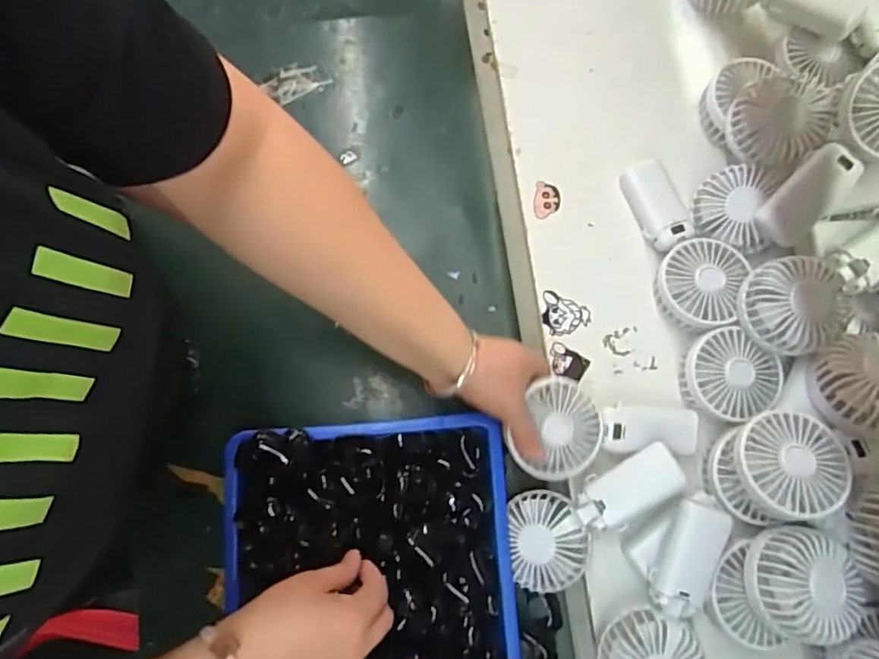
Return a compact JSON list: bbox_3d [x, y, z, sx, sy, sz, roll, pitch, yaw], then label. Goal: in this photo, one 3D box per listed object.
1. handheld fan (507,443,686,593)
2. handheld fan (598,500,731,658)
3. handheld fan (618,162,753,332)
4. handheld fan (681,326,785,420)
[{"bbox_3d":[0.136,0.165,0.527,0.171,0.033,0.080,-35,80,7],"label":"handheld fan"},{"bbox_3d":[0.195,0.240,0.511,0.089,0.058,0.183,13,80,6],"label":"handheld fan"},{"bbox_3d":[0.246,-0.087,0.576,0.090,0.049,0.185,-12,78,2],"label":"handheld fan"},{"bbox_3d":[0.270,0.046,0.552,0.082,0.040,0.078,0,79,-2],"label":"handheld fan"}]

